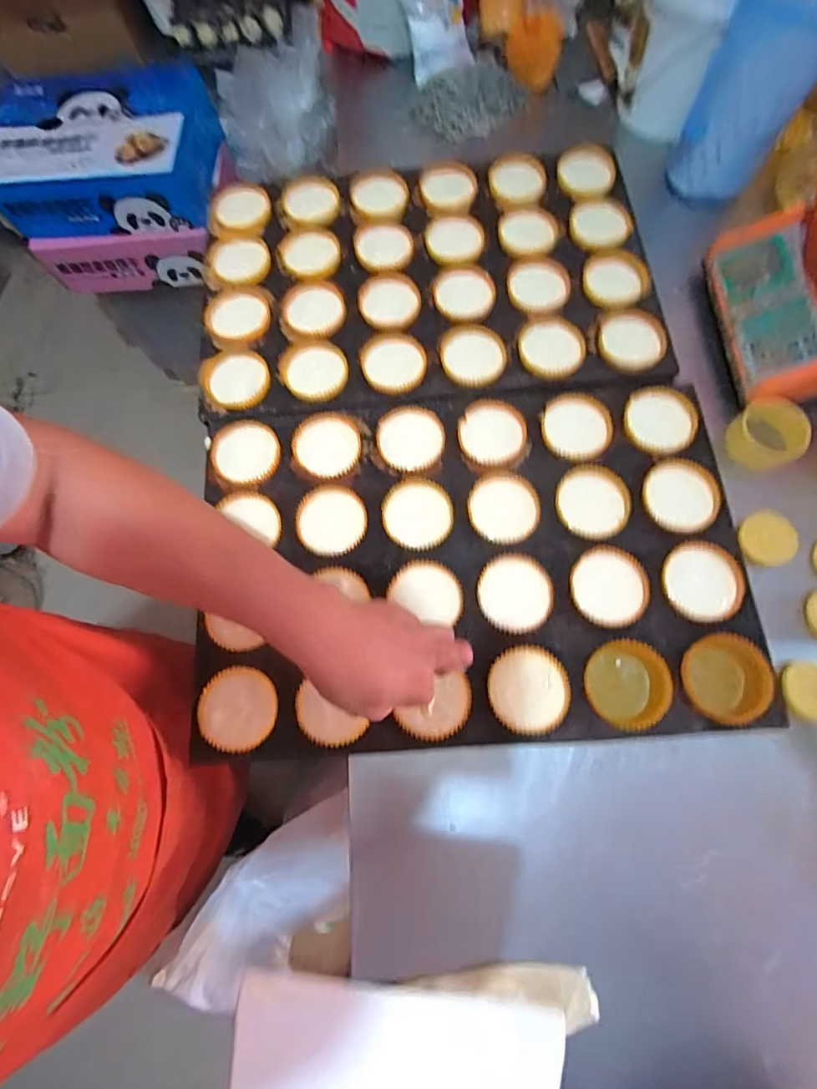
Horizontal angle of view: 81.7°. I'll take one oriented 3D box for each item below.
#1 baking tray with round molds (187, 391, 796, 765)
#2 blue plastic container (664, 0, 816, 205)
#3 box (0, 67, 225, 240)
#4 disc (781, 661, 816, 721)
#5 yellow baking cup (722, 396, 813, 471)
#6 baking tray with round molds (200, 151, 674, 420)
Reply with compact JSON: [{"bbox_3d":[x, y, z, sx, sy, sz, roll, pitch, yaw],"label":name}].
[{"bbox_3d":[0.060,0.016,0.511,0.549,0.038,0.381,-3,73,1],"label":"baking tray with round molds"},{"bbox_3d":[0.444,-0.589,0.610,0.130,0.198,0.124,26,76,9],"label":"blue plastic container"},{"bbox_3d":[-0.602,-0.788,0.954,0.410,0.133,0.293,1,73,2],"label":"box"},{"bbox_3d":[0.399,0.145,0.466,0.048,0.011,0.053,7,74,4],"label":"disc"},{"bbox_3d":[0.411,-0.126,0.544,0.070,0.052,0.076,-1,73,2],"label":"yellow baking cup"},{"bbox_3d":[0.021,-0.351,0.622,0.563,0.024,0.379,-3,73,1],"label":"baking tray with round molds"}]

